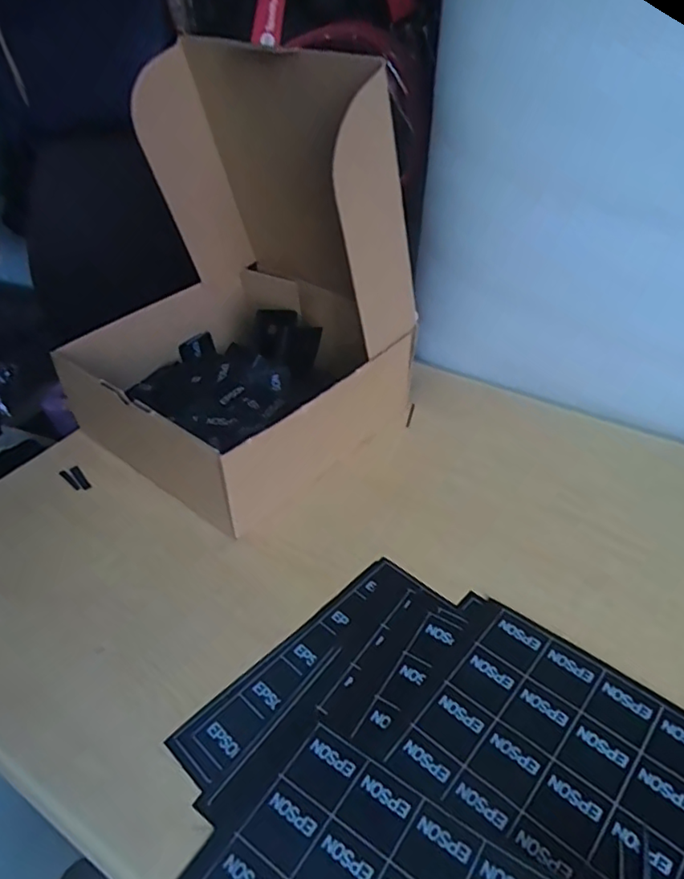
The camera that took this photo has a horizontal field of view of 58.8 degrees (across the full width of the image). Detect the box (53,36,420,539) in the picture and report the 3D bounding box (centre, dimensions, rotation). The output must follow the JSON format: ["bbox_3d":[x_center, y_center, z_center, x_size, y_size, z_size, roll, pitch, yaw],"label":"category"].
[{"bbox_3d":[-0.097,-0.154,0.600,0.290,0.334,0.322,23,45,27],"label":"box"}]

